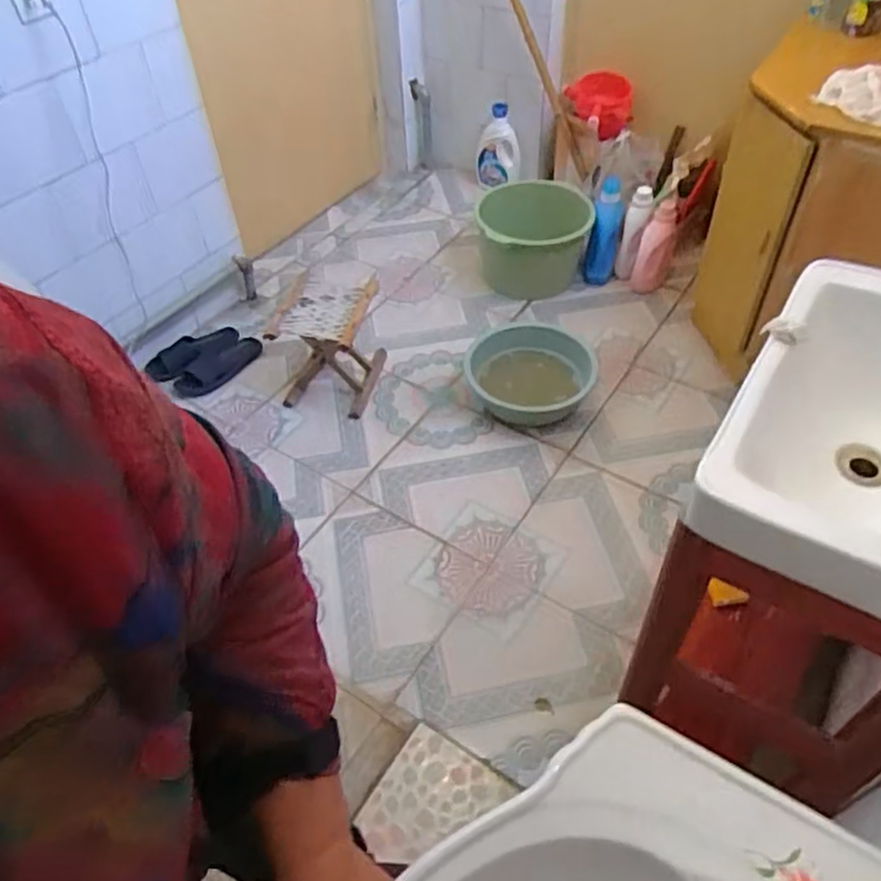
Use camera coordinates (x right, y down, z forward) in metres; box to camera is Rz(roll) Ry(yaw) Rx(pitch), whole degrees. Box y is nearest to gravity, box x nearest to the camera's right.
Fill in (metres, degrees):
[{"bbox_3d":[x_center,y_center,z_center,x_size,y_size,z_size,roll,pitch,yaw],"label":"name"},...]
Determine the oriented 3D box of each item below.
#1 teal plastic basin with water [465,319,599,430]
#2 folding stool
[{"bbox_3d":[0.240,-0.192,1.912,0.341,0.102,0.384,-5,48,-2],"label":"teal plastic basin with water"},{"bbox_3d":[-0.305,-0.263,1.898,0.257,0.269,0.280,6,49,8],"label":"folding stool"}]

